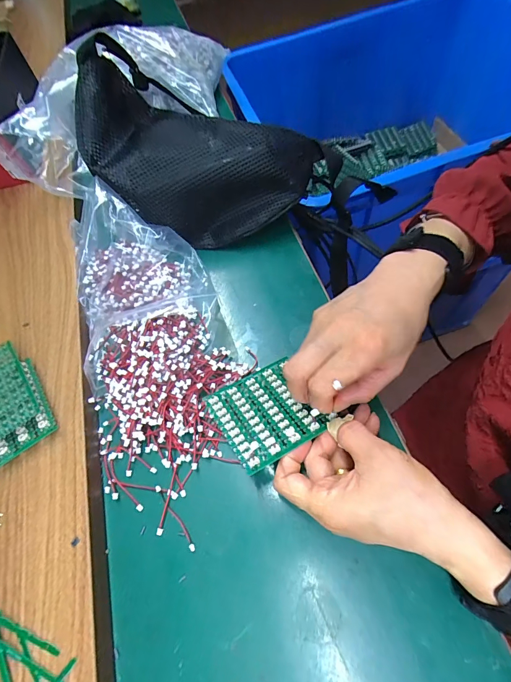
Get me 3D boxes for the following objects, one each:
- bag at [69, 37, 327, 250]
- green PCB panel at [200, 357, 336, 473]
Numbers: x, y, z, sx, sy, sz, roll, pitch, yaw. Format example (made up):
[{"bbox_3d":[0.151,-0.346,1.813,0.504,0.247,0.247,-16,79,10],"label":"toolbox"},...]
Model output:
[{"bbox_3d":[-0.065,-0.194,0.376,0.244,0.129,0.129,12,66,12],"label":"bag"},{"bbox_3d":[0.008,0.056,0.289,0.076,0.004,0.081,-26,47,-18],"label":"green PCB panel"}]

